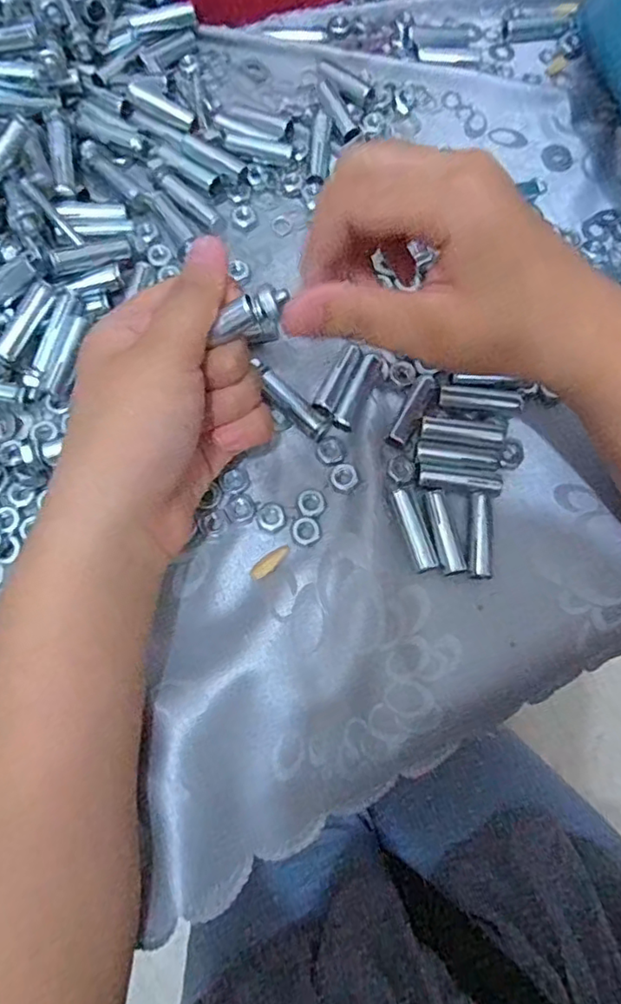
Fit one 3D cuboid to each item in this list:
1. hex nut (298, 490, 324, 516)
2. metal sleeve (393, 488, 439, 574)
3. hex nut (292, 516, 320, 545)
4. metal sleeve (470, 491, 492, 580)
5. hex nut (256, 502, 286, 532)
[{"bbox_3d":[0.000,0.000,0.278,0.012,0.004,0.012,-21,74,-9],"label":"hex nut"},{"bbox_3d":[0.048,0.012,0.273,0.010,0.006,0.039,-16,73,-8],"label":"metal sleeve"},{"bbox_3d":[-0.002,0.013,0.273,0.012,0.004,0.012,-24,74,-10],"label":"hex nut"},{"bbox_3d":[0.078,0.015,0.273,0.009,0.007,0.039,7,71,0],"label":"metal sleeve"},{"bbox_3d":[-0.019,0.006,0.276,0.013,0.004,0.014,-2,71,-3],"label":"hex nut"}]

